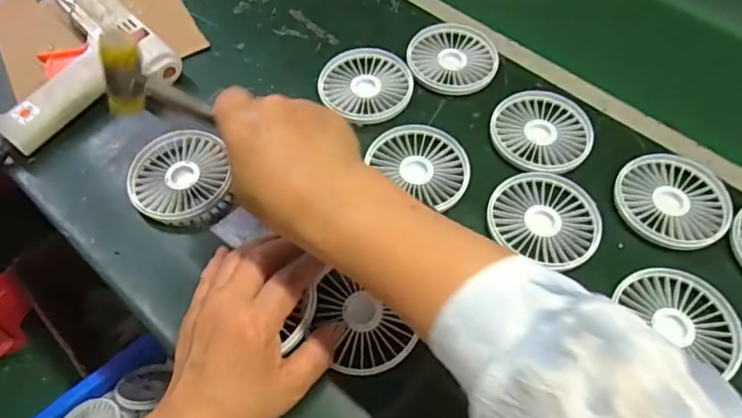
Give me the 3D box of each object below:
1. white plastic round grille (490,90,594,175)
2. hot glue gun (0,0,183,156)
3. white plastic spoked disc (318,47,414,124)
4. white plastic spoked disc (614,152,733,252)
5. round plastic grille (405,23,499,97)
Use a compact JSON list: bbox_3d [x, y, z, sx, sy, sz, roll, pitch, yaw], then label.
[{"bbox_3d":[0.153,-0.073,0.477,0.085,0.007,0.092,1,59,-1],"label":"white plastic round grille"},{"bbox_3d":[-0.293,-0.140,0.504,0.158,0.041,0.168,-40,67,-22],"label":"hot glue gun"},{"bbox_3d":[-0.005,-0.121,0.515,0.090,0.011,0.085,1,59,-1],"label":"white plastic spoked disc"},{"bbox_3d":[0.247,-0.008,0.435,0.082,0.016,0.087,1,59,-1],"label":"white plastic spoked disc"},{"bbox_3d":[0.080,-0.149,0.525,0.085,0.012,0.086,1,59,-1],"label":"round plastic grille"}]

